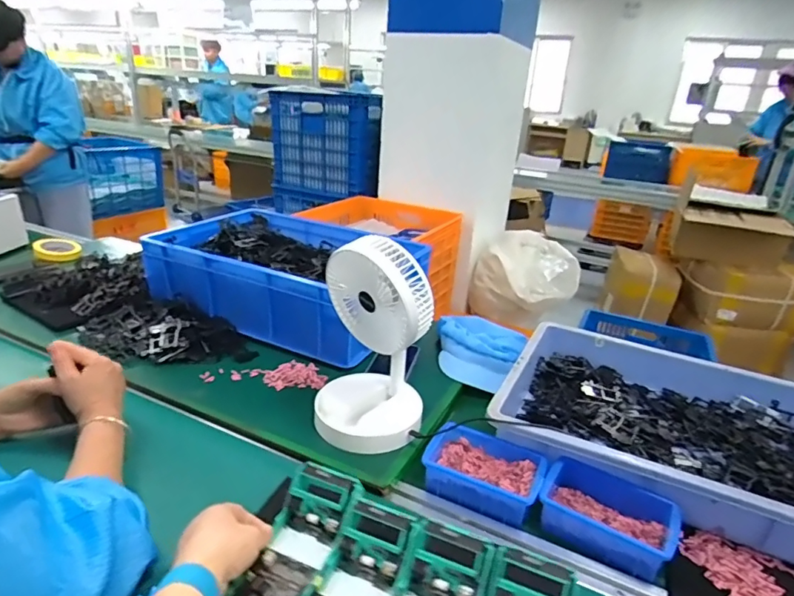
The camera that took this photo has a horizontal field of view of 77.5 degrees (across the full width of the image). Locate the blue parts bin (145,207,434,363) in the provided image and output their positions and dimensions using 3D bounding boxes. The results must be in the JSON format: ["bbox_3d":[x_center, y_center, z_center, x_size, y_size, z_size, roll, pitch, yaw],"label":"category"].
[{"bbox_3d":[-0.228,-0.044,1.100,0.532,0.168,0.355,13,24,19],"label":"blue parts bin"}]

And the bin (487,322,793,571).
[{"bbox_3d":[0.423,0.178,0.695,0.519,0.093,0.346,16,26,26],"label":"bin"}]

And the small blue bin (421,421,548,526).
[{"bbox_3d":[0.116,0.231,0.666,0.152,0.046,0.100,16,26,25],"label":"small blue bin"}]

